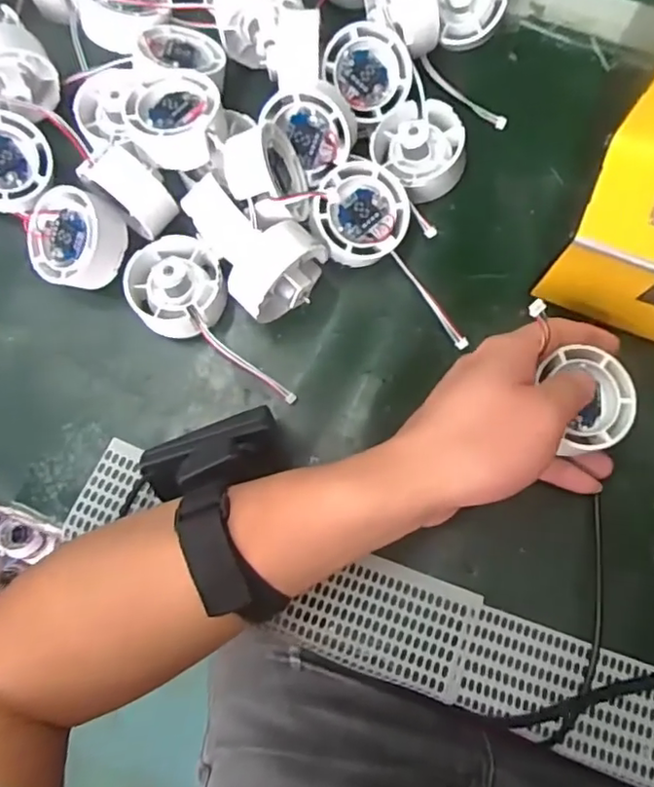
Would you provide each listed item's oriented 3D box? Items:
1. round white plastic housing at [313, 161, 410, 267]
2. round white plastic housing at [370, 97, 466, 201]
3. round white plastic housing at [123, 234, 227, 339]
[{"bbox_3d":[0.018,-0.102,0.349,0.052,0.020,0.058,13,90,-11],"label":"round white plastic housing"},{"bbox_3d":[0.058,-0.147,0.358,0.053,0.025,0.057,0,78,2],"label":"round white plastic housing"},{"bbox_3d":[-0.088,-0.064,0.350,0.052,0.029,0.059,-30,79,-4],"label":"round white plastic housing"}]

